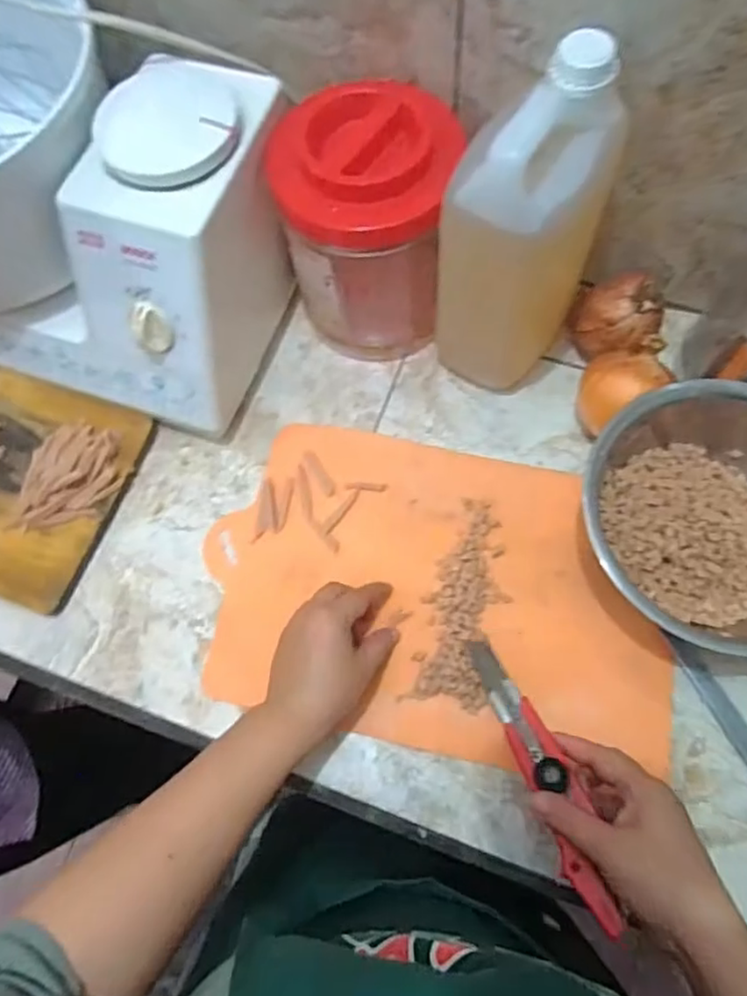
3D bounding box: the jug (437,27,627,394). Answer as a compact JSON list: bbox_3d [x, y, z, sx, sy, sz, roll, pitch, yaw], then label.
[{"bbox_3d":[0.114,-0.191,0.482,0.087,0.241,0.126,29,73,11],"label":"jug"}]

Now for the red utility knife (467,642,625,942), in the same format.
[{"bbox_3d":[0.111,0.171,0.410,0.031,0.016,0.184,-19,50,-5],"label":"red utility knife"}]

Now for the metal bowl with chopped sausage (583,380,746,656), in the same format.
[{"bbox_3d":[0.246,0.019,0.468,0.188,0.096,0.194,0,70,1],"label":"metal bowl with chopped sausage"}]

